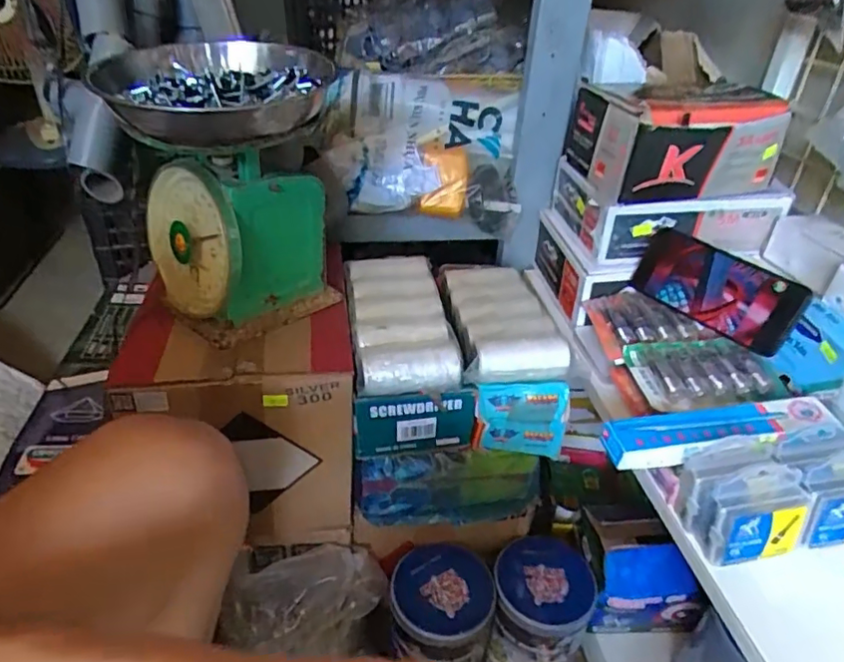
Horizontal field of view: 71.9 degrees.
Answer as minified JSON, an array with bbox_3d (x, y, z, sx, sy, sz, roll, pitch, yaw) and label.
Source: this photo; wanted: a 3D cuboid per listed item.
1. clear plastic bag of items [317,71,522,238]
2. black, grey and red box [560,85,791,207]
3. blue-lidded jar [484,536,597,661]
[{"bbox_3d":[0.002,-0.243,0.770,0.249,0.152,0.158,-1,33,-9],"label":"clear plastic bag of items"},{"bbox_3d":[0.277,-0.213,0.647,0.186,0.093,0.166,-2,34,-10],"label":"black, grey and red box"},{"bbox_3d":[0.136,0.337,0.686,0.109,0.150,0.115,3,33,-2],"label":"blue-lidded jar"}]

